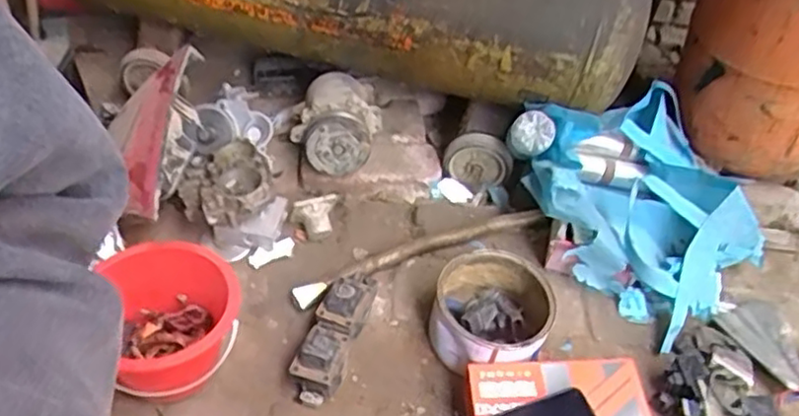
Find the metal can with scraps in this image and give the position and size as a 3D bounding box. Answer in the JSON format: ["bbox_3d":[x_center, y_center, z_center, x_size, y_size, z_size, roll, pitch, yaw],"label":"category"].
[{"bbox_3d":[0.121,0.143,0.892,0.145,0.101,0.144,3,46,-3],"label":"metal can with scraps"}]

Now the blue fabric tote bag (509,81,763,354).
[{"bbox_3d":[0.378,-0.010,1.038,0.346,0.181,0.349,-19,50,-23],"label":"blue fabric tote bag"}]

